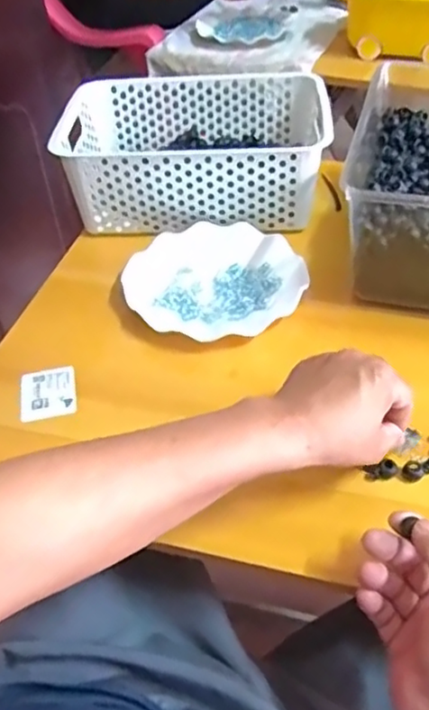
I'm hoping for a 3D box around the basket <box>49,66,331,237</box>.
[{"bbox_3d":[-0.025,-0.251,0.769,0.300,0.101,0.206,-2,45,2],"label":"basket"}]

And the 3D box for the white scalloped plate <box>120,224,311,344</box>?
[{"bbox_3d":[0.000,-0.080,0.673,0.183,0.033,0.176,-2,45,2],"label":"white scalloped plate"}]

